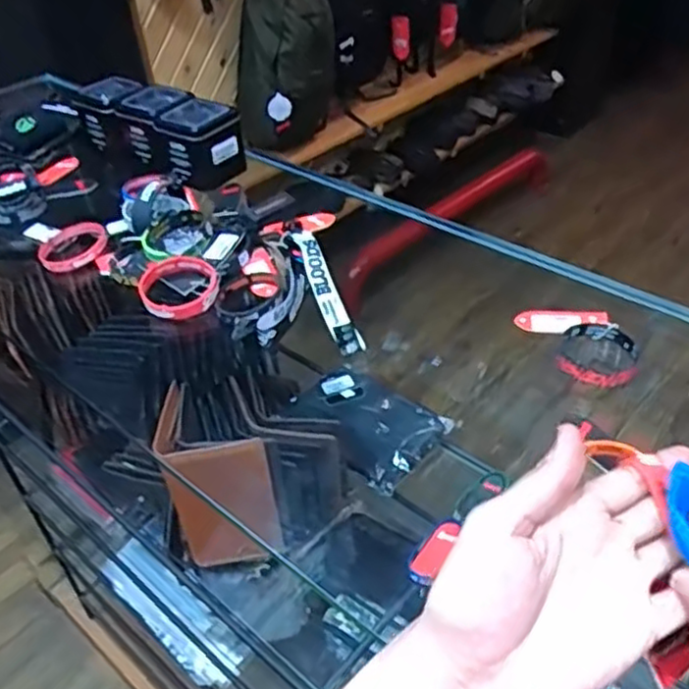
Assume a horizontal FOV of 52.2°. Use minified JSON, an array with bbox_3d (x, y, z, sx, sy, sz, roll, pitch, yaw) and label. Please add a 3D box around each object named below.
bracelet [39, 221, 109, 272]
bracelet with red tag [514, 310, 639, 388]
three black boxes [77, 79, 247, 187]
[{"bbox_3d":[-0.287,-0.100,0.740,0.063,0.020,0.071,-2,51,-5],"label":"bracelet"},{"bbox_3d":[0.196,-0.002,0.574,0.073,0.019,0.105,-13,41,-9],"label":"bracelet with red tag"},{"bbox_3d":[-0.232,-0.268,0.889,0.233,0.081,0.089,26,49,31],"label":"three black boxes"}]

